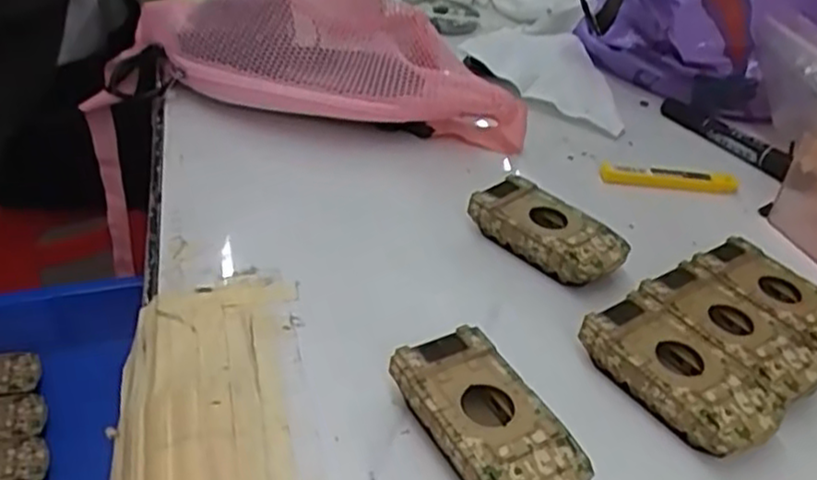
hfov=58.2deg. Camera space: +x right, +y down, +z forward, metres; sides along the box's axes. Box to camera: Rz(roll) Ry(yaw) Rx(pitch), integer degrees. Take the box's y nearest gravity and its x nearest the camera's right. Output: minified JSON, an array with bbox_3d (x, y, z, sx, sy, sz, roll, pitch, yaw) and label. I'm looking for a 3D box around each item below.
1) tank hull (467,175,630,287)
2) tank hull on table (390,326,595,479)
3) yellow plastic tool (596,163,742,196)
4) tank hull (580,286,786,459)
[{"bbox_3d":[0.088,-0.003,0.464,0.092,0.026,0.049,33,44,30],"label":"tank hull"},{"bbox_3d":[0.035,0.086,0.335,0.052,0.026,0.095,-14,42,-27],"label":"tank hull on table"},{"bbox_3d":[0.198,-0.048,0.553,0.109,0.007,0.015,2,37,-8],"label":"yellow plastic tool"},{"bbox_3d":[0.136,0.071,0.375,0.050,0.027,0.094,-19,44,-31],"label":"tank hull"}]

